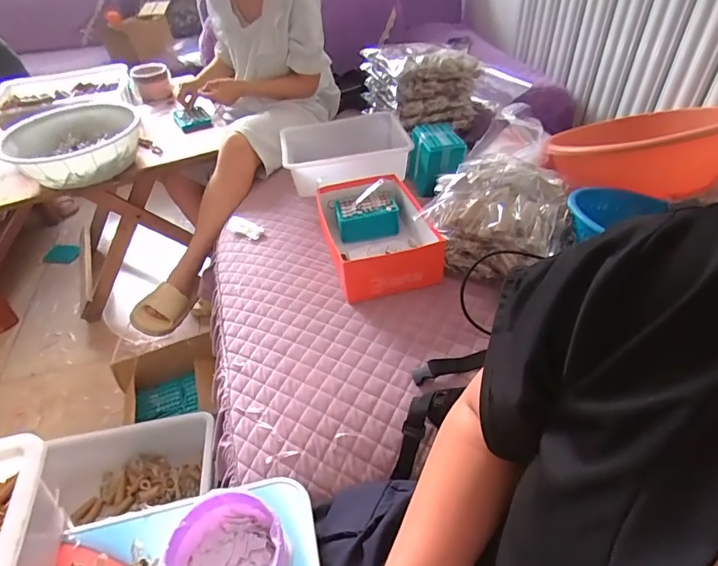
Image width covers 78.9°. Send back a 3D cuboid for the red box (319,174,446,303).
[{"bbox_3d":[0.036,-0.110,0.922,0.199,0.103,0.302,-13,43,-9],"label":"red box"}]

